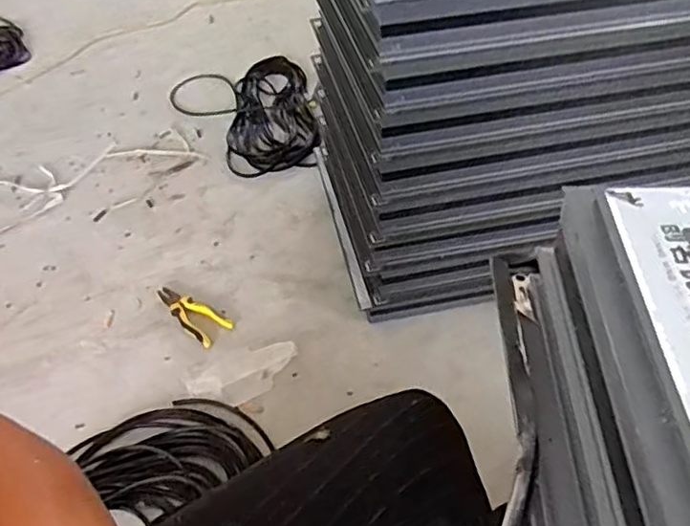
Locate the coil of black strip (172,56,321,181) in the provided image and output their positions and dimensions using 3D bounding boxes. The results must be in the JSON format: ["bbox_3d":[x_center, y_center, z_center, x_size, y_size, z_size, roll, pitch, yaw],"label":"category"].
[{"bbox_3d":[-0.291,-0.441,1.815,0.396,0.061,0.585,-9,44,-6],"label":"coil of black strip"}]

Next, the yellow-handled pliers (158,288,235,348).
[{"bbox_3d":[-0.310,0.098,1.291,0.071,0.025,0.190,-35,52,-29],"label":"yellow-handled pliers"}]

